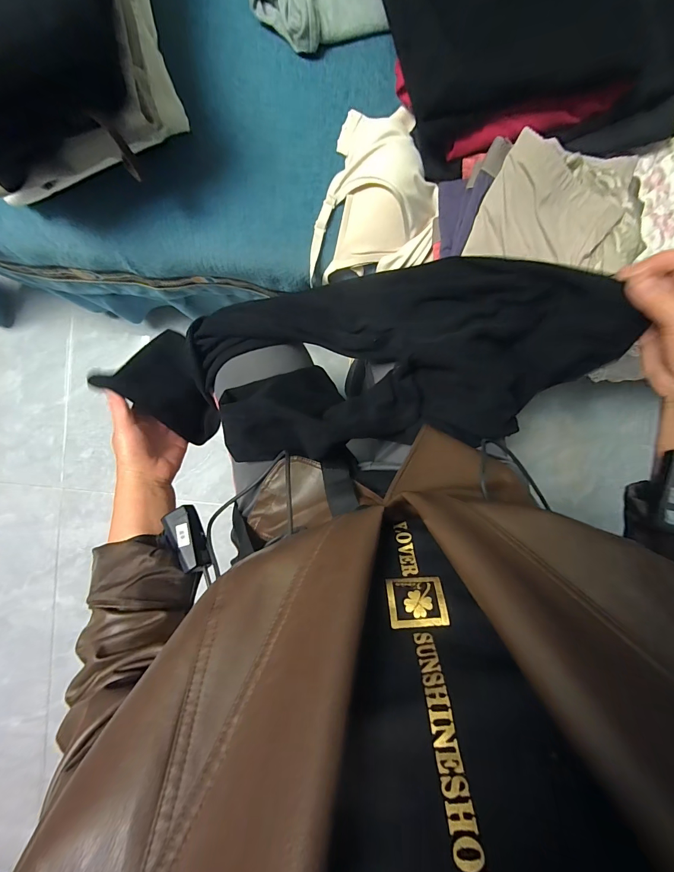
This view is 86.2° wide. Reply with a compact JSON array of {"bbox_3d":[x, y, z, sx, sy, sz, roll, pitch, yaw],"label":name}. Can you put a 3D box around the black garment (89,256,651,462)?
[{"bbox_3d":[0.023,-0.077,0.436,0.562,0.120,0.182,-4,94,6],"label":"black garment"}]

